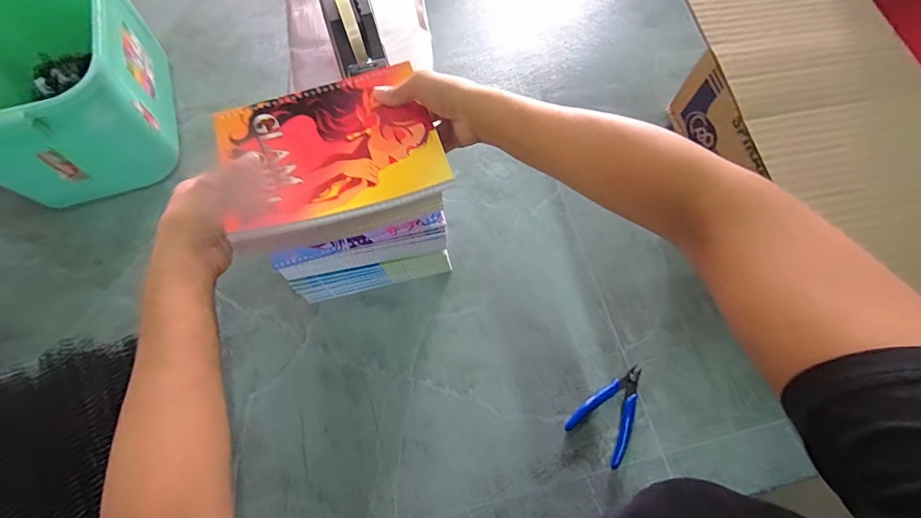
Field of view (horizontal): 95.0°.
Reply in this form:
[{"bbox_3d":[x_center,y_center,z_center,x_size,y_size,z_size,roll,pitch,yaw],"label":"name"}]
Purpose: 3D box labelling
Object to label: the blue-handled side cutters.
[{"bbox_3d":[0.192,0.185,0.524,0.075,0.010,0.115,36,72,12],"label":"blue-handled side cutters"}]

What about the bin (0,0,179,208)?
[{"bbox_3d":[-0.577,-0.280,0.605,0.250,0.200,0.382,-19,70,-9],"label":"bin"}]

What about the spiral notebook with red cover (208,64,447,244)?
[{"bbox_3d":[-0.120,-0.104,0.393,0.191,0.017,0.153,-17,70,-8],"label":"spiral notebook with red cover"}]

